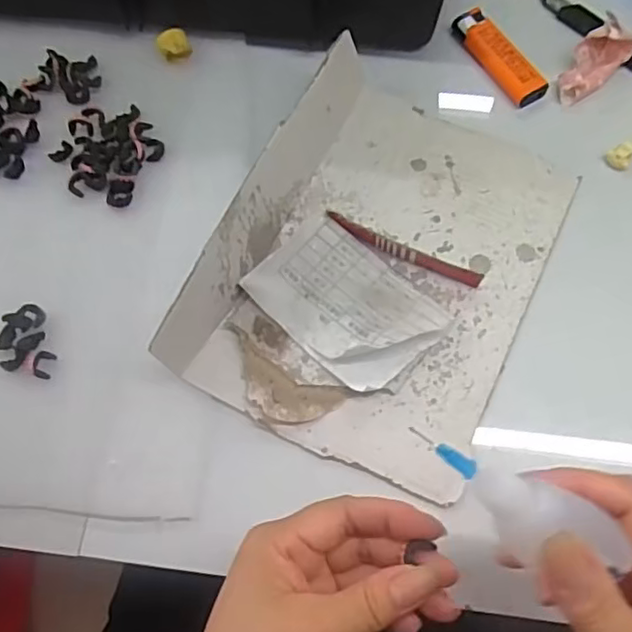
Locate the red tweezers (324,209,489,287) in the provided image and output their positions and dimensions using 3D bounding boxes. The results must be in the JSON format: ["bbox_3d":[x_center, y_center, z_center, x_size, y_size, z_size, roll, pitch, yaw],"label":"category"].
[{"bbox_3d":[0.053,-0.040,0.385,0.098,0.009,0.011,23,71,9],"label":"red tweezers"}]

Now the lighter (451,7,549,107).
[{"bbox_3d":[0.125,-0.179,0.435,0.023,0.013,0.080,-32,72,-11],"label":"lighter"}]

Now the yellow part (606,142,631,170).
[{"bbox_3d":[0.197,-0.104,0.407,0.015,0.009,0.015,0,69,0],"label":"yellow part"}]

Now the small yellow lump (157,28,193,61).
[{"bbox_3d":[-0.097,-0.186,0.435,0.021,0.019,0.018,-20,71,-7],"label":"small yellow lump"}]

